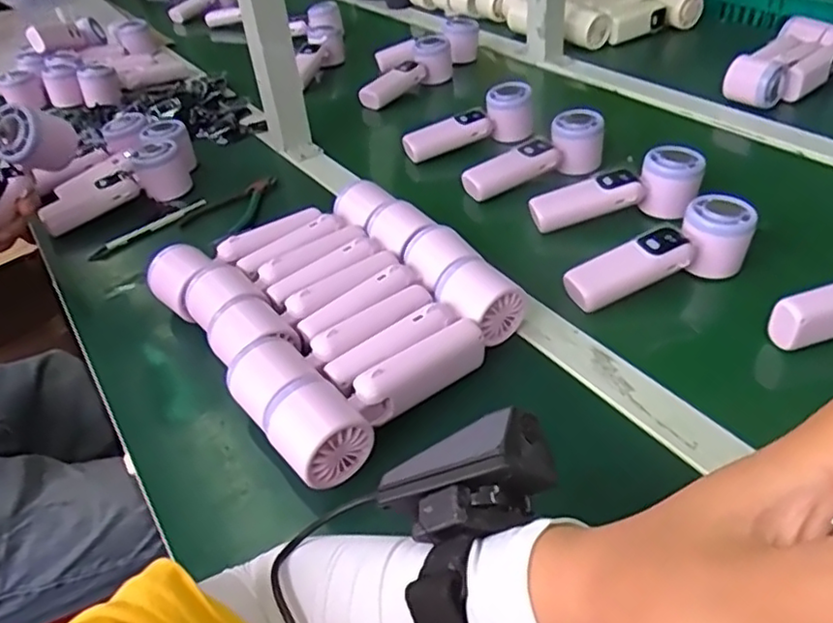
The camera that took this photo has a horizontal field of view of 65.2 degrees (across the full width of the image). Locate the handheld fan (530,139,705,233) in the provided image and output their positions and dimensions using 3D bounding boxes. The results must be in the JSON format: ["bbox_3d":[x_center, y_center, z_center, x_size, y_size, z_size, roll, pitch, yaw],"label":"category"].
[{"bbox_3d":[0.196,-0.123,0.647,0.161,0.060,0.047,-5,39,2],"label":"handheld fan"}]

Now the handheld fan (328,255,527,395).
[{"bbox_3d":[0.007,0.015,0.498,0.162,0.049,0.054,-30,45,-26],"label":"handheld fan"}]

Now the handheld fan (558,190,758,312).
[{"bbox_3d":[0.206,-0.052,0.552,0.159,0.051,0.045,-17,40,-13],"label":"handheld fan"}]

